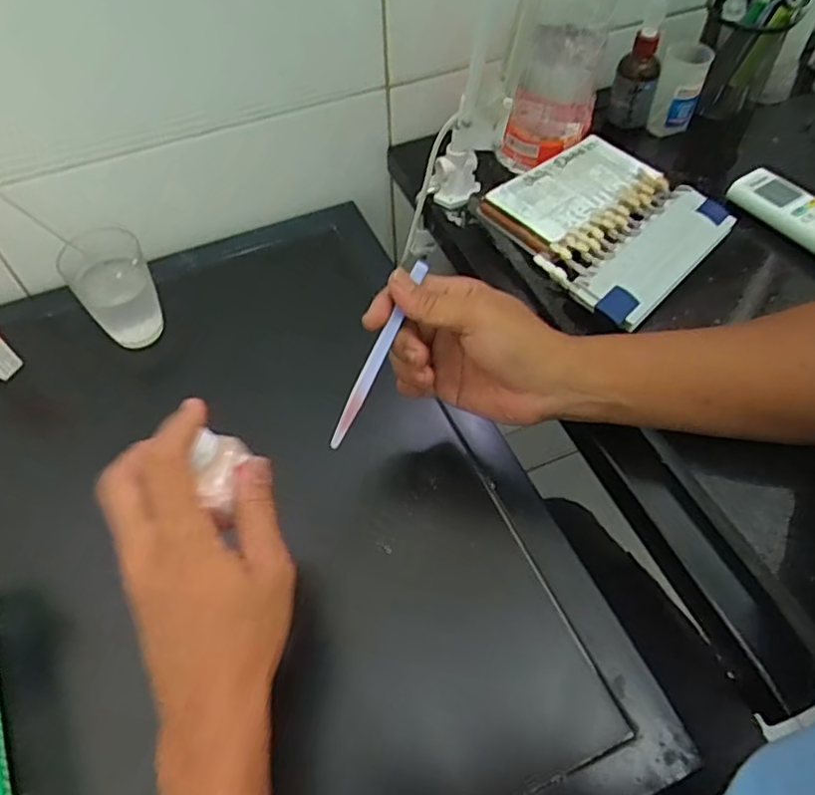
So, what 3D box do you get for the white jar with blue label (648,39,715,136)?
[{"bbox_3d":[0.281,-0.320,0.664,0.045,0.079,0.044,16,57,12],"label":"white jar with blue label"}]

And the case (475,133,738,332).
[{"bbox_3d":[0.168,-0.154,0.559,0.176,0.023,0.172,-39,63,-23],"label":"case"}]

